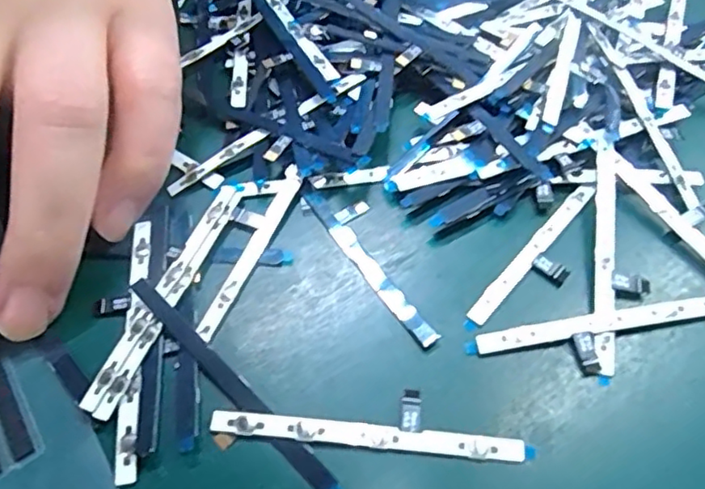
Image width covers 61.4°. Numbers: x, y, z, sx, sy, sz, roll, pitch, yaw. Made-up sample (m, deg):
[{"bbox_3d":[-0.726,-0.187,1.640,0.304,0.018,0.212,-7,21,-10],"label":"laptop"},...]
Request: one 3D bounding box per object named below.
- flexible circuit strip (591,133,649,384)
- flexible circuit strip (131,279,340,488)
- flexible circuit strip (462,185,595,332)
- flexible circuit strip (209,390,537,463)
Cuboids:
[{"bbox_3d":[0.059,0.002,0.132,0.011,0.005,0.060,9,60,8],"label":"flexible circuit strip"},{"bbox_3d":[-0.024,0.028,0.118,0.061,0.004,0.004,39,68,23],"label":"flexible circuit strip"},{"bbox_3d":[0.043,0.004,0.133,0.011,0.004,0.047,37,67,22],"label":"flexible circuit strip"},{"bbox_3d":[0.003,0.034,0.114,0.060,0.004,0.011,2,59,3],"label":"flexible circuit strip"}]

